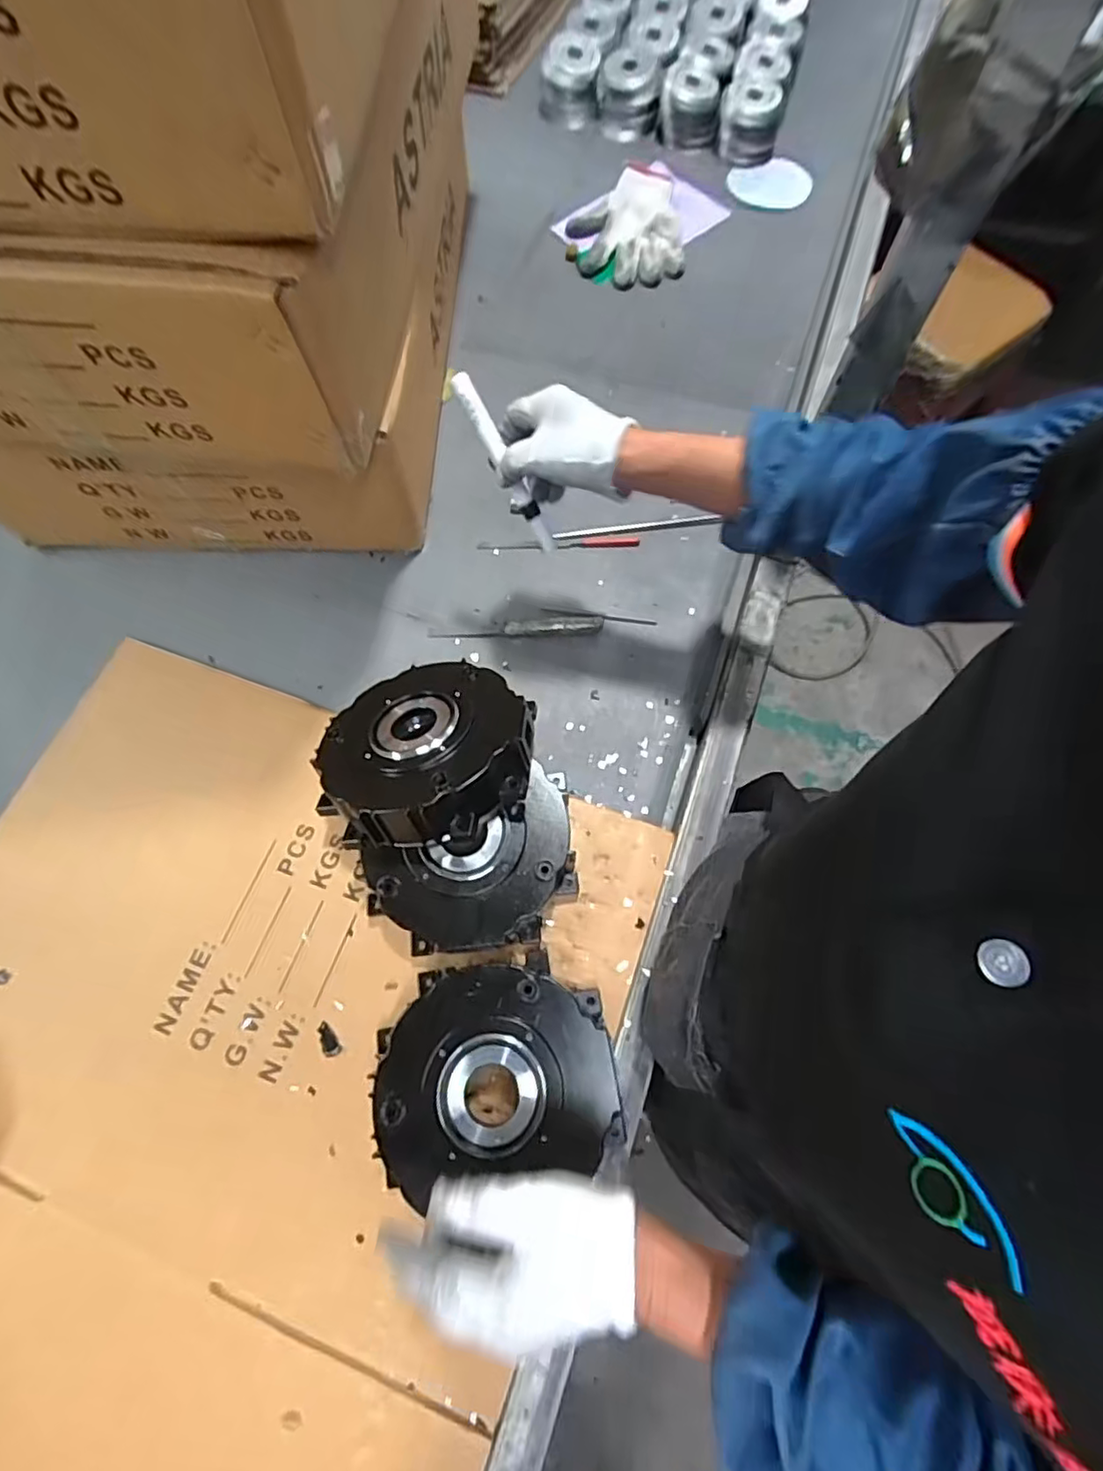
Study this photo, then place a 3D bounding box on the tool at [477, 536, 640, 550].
[{"bbox_3d":[0.008,-0.209,0.666,0.175,0.013,0.015,-3,70,-1],"label":"tool"}]

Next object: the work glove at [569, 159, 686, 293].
[{"bbox_3d":[0.101,-0.704,0.833,0.149,0.032,0.203,-4,69,1],"label":"work glove"}]

